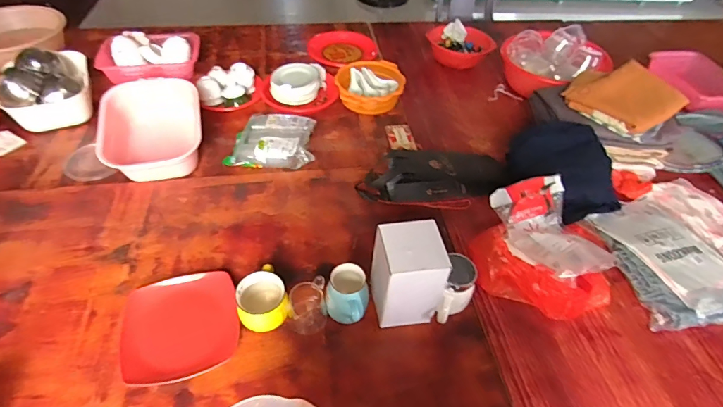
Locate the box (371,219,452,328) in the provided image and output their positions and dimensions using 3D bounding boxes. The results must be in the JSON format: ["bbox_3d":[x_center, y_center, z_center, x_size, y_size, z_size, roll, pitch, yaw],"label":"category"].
[{"bbox_3d":[0.088,0.141,0.746,0.114,0.199,0.121,-10,50,-10],"label":"box"}]

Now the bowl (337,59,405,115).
[{"bbox_3d":[0.024,-0.386,1.313,0.213,0.085,0.209,1,49,-1],"label":"bowl"}]

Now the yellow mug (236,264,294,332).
[{"bbox_3d":[-0.191,0.188,0.772,0.097,0.080,0.106,1,49,-1],"label":"yellow mug"}]

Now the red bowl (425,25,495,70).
[{"bbox_3d":[0.357,-0.594,1.497,0.183,0.083,0.219,-19,52,-19],"label":"red bowl"}]

